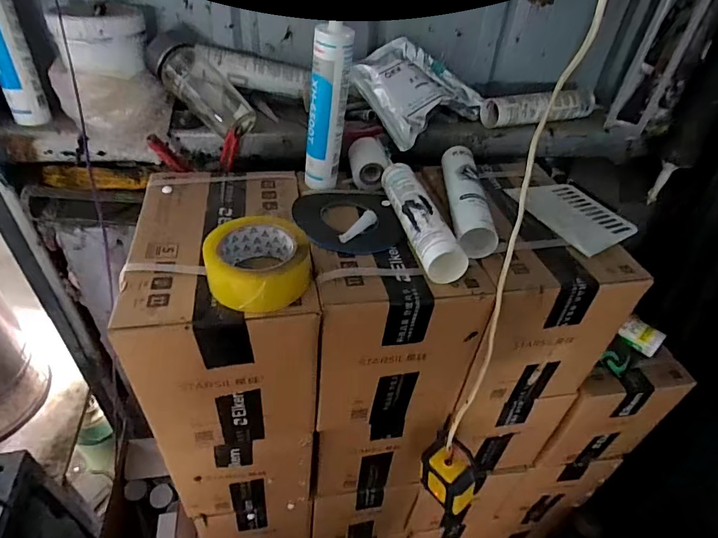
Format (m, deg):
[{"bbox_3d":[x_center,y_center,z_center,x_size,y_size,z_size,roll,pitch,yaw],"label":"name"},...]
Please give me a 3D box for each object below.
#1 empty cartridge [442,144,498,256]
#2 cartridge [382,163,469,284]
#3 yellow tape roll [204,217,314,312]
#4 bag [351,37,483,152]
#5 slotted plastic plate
[{"bbox_3d":[0.145,-0.100,0.606,0.050,0.046,0.223,4,40,-1],"label":"empty cartridge"},{"bbox_3d":[0.073,-0.070,0.573,0.049,0.045,0.223,-7,41,-13],"label":"cartridge"},{"bbox_3d":[-0.108,-0.006,0.473,0.104,0.053,0.104,3,40,-2],"label":"yellow tape roll"},{"bbox_3d":[0.098,-0.303,0.729,0.183,0.037,0.163,-32,90,-18],"label":"bag"},{"bbox_3d":[0.311,-0.082,0.639,0.127,0.010,0.163,-15,43,-21],"label":"slotted plastic plate"}]

